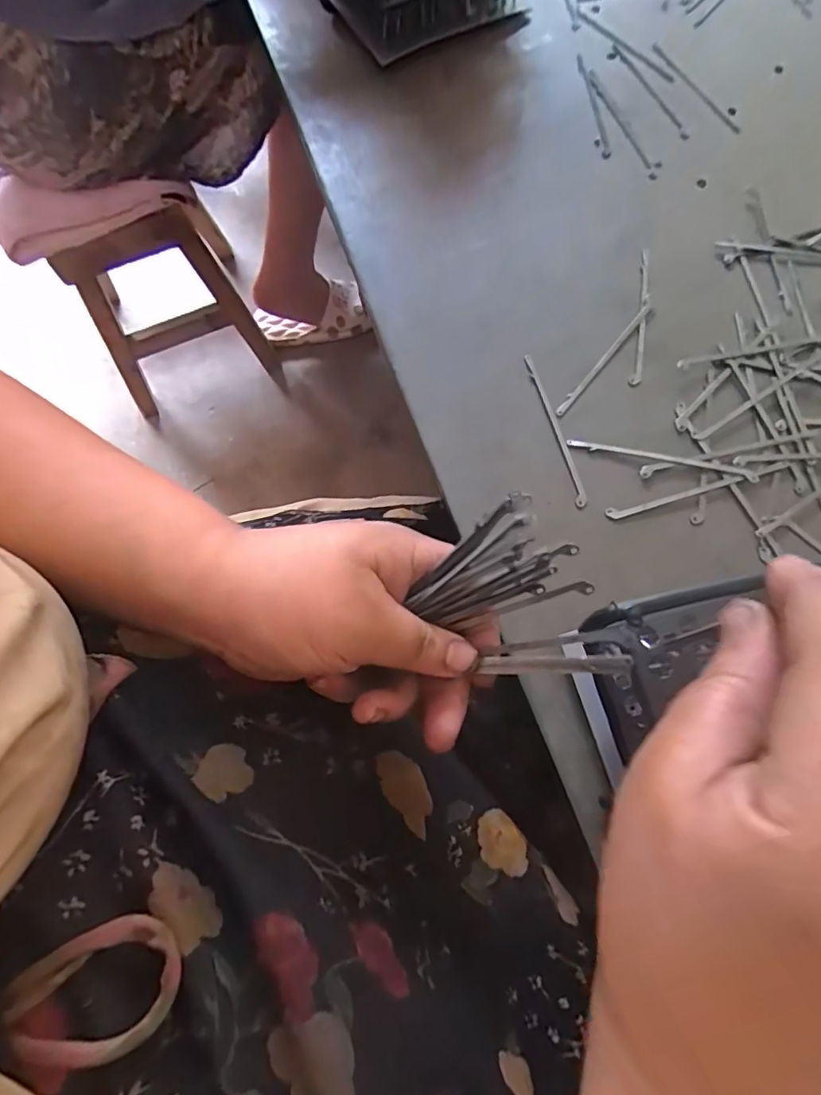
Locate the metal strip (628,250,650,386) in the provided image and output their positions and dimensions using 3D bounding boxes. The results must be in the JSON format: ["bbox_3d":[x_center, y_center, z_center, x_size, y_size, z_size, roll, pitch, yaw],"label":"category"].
[{"bbox_3d":[0.158,-0.159,0.365,0.007,0.005,0.111,11,72,5],"label":"metal strip"}]

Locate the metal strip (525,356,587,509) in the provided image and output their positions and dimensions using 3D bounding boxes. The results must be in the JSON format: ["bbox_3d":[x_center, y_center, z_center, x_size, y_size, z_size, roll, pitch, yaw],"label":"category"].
[{"bbox_3d":[0.093,-0.076,0.342,0.009,0.004,0.110,-13,72,-3],"label":"metal strip"}]

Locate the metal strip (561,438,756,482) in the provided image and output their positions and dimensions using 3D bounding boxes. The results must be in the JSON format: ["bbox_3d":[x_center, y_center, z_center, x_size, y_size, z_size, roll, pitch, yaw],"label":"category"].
[{"bbox_3d":[0.154,-0.056,0.328,0.111,0.006,0.006,15,73,6],"label":"metal strip"}]

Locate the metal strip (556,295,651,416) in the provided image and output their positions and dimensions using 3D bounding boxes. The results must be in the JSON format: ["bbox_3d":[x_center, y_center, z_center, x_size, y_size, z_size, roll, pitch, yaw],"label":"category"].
[{"bbox_3d":[0.131,-0.128,0.355,0.007,0.004,0.110,37,76,12],"label":"metal strip"}]

